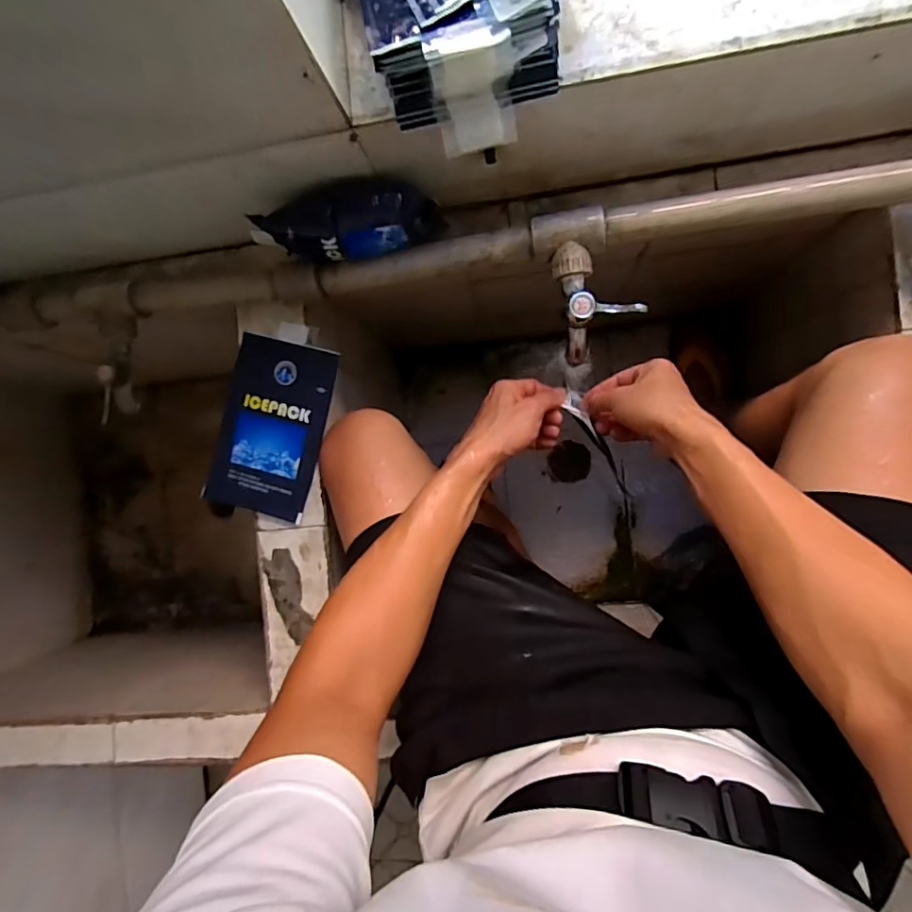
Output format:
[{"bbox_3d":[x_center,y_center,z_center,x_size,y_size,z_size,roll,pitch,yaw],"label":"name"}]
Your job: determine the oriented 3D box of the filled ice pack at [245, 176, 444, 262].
[{"bbox_3d":[-0.093,-0.209,0.481,0.153,0.063,0.051,-7,90,8],"label":"filled ice pack"}]

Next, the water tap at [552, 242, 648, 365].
[{"bbox_3d":[0.124,-0.141,0.477,0.064,0.073,0.101,-11,89,8],"label":"water tap"}]

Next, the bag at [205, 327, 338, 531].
[{"bbox_3d":[-0.201,-0.031,0.585,0.116,0.012,0.187,16,93,7],"label":"bag"}]

